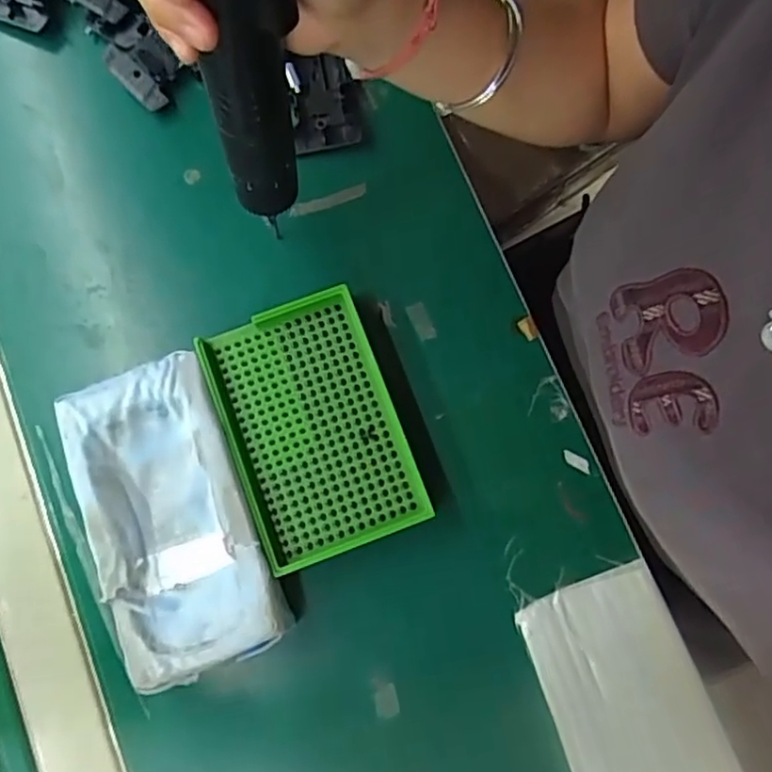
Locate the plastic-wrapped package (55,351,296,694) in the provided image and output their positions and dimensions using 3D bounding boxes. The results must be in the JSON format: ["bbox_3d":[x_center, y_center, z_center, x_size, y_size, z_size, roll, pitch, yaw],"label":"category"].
[{"bbox_3d":[-0.114,0.069,0.356,0.082,0.033,0.158,-22,80,-4],"label":"plastic-wrapped package"}]

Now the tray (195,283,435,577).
[{"bbox_3d":[-0.040,0.022,0.369,0.089,0.023,0.136,-21,80,-4],"label":"tray"}]

